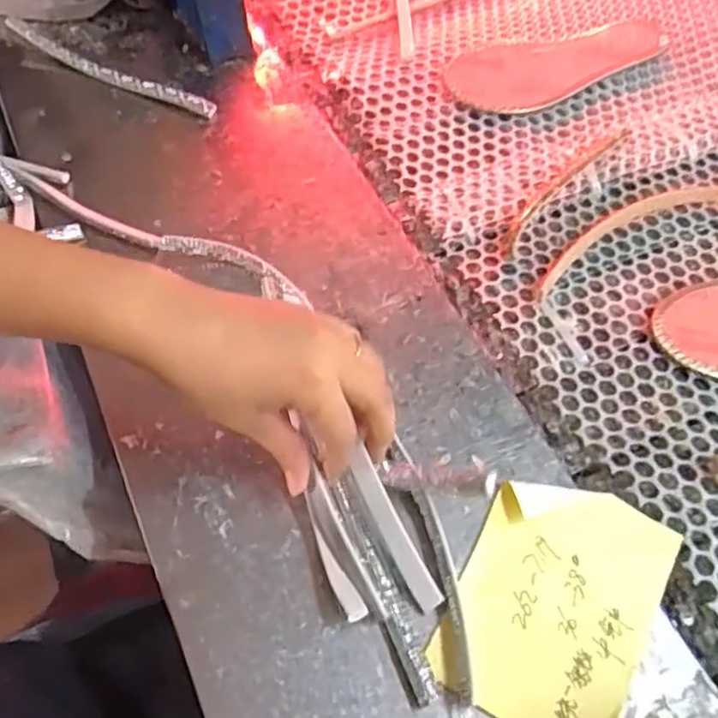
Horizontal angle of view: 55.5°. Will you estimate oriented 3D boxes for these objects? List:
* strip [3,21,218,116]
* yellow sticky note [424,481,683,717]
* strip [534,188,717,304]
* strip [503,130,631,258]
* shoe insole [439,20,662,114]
[{"bbox_3d":[-0.216,-0.247,0.584,0.219,0.015,0.018,23,61,14],"label":"strip"},{"bbox_3d":[0.104,0.126,0.359,0.097,0.006,0.135,27,61,16],"label":"yellow sticky note"},{"bbox_3d":[0.215,-0.103,0.532,0.213,0.012,0.036,-26,62,-16],"label":"strip"},{"bbox_3d":[0.167,-0.144,0.550,0.018,0.018,0.178,37,64,20],"label":"strip"},{"bbox_3d":[0.186,-0.266,0.623,0.218,0.012,0.080,-14,59,-9],"label":"shoe insole"}]

